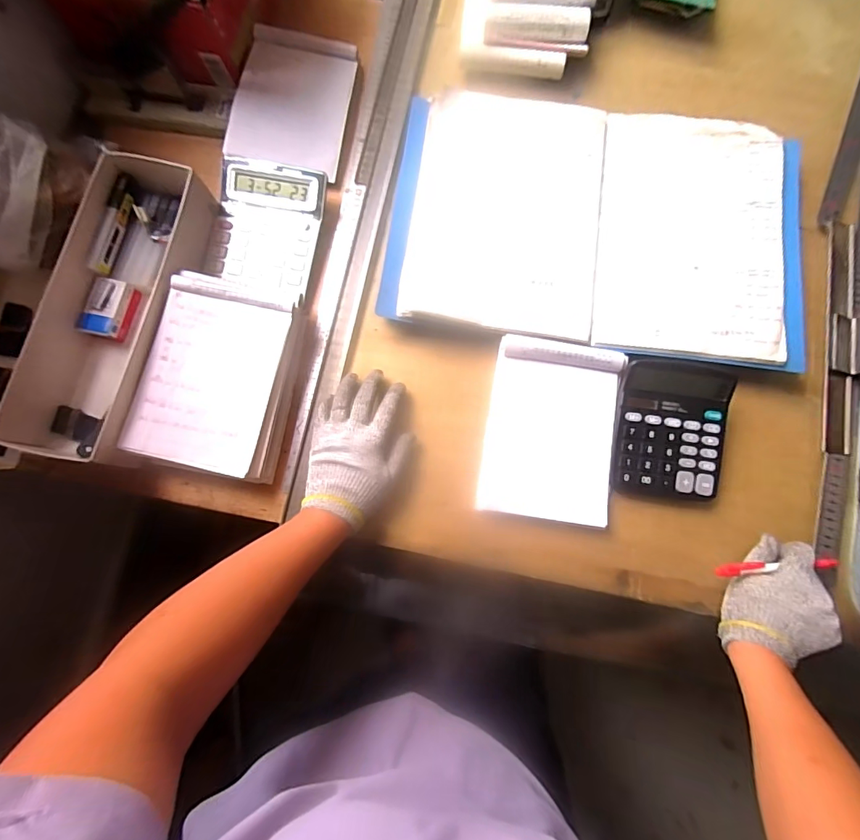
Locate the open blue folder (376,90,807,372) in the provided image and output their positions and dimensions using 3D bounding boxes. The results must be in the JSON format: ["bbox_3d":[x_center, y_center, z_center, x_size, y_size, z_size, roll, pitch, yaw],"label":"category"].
[{"bbox_3d":[0.197,-0.241,0.538,0.475,0.042,0.323,8,77,1],"label":"open blue folder"}]

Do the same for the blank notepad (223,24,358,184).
[{"bbox_3d":[-0.178,-0.419,0.573,0.138,0.012,0.198,9,78,-8],"label":"blank notepad"}]

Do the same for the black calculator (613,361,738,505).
[{"bbox_3d":[0.262,0.013,0.478,0.115,0.041,0.140,7,77,2],"label":"black calculator"}]

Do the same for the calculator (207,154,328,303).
[{"bbox_3d":[-0.205,-0.233,0.542,0.131,0.033,0.166,9,77,2],"label":"calculator"}]

